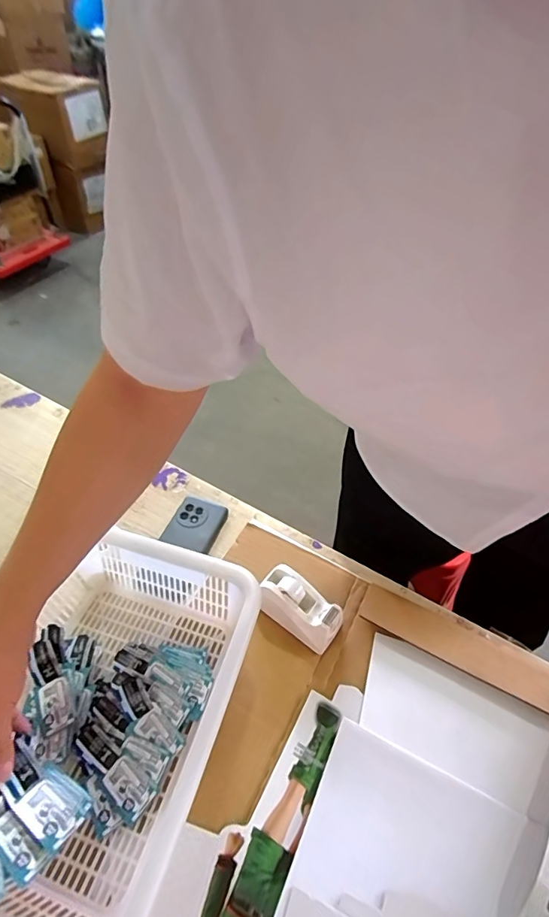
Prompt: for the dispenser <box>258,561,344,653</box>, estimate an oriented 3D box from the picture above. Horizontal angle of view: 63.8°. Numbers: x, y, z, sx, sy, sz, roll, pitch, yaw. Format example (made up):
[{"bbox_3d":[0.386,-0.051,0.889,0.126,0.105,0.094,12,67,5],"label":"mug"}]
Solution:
[{"bbox_3d":[0.032,0.192,0.572,0.111,0.060,0.059,29,51,23],"label":"dispenser"}]

